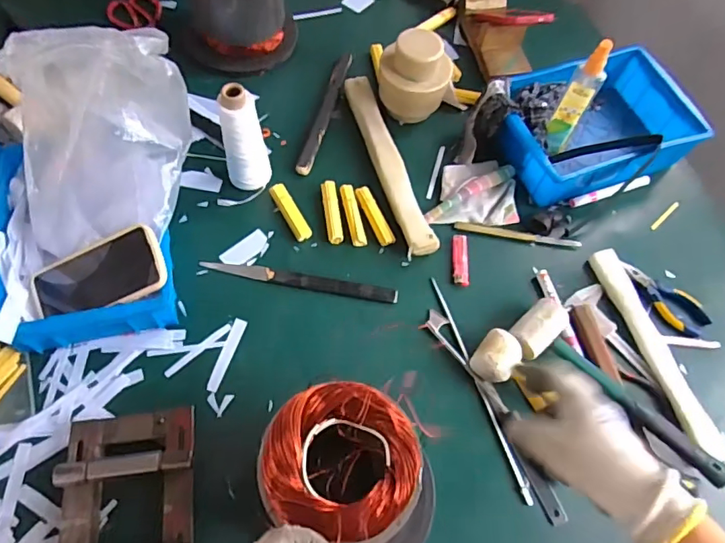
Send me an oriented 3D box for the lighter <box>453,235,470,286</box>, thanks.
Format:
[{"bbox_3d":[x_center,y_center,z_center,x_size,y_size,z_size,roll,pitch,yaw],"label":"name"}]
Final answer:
[{"bbox_3d":[0.141,-0.017,0.740,0.022,0.011,0.083,7,63,-1],"label":"lighter"}]

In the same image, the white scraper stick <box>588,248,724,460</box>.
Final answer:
[{"bbox_3d":[0.383,0.097,0.685,0.032,0.026,0.291,-12,65,-11],"label":"white scraper stick"}]

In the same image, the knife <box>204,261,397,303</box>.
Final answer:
[{"bbox_3d":[-0.086,0.011,0.710,0.269,0.009,0.019,10,63,1],"label":"knife"}]

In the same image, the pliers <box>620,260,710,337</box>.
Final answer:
[{"bbox_3d":[0.426,0.034,0.732,0.055,0.018,0.133,-38,72,-21],"label":"pliers"}]

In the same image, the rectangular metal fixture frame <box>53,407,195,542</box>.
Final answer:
[{"bbox_3d":[-0.249,0.251,0.550,0.134,0.049,0.196,-4,64,-7],"label":"rectangular metal fixture frame"}]

